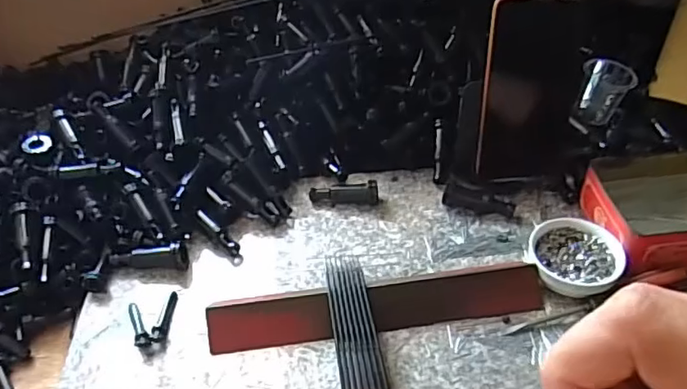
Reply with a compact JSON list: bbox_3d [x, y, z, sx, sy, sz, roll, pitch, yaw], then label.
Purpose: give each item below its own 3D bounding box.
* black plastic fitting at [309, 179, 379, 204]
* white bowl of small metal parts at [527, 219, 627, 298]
[{"bbox_3d":[0.001,-0.001,0.553,0.066,0.021,0.015,3,42,8],"label":"black plastic fitting"},{"bbox_3d":[0.188,0.053,0.472,0.069,0.026,0.068,-3,42,2],"label":"white bowl of small metal parts"}]

